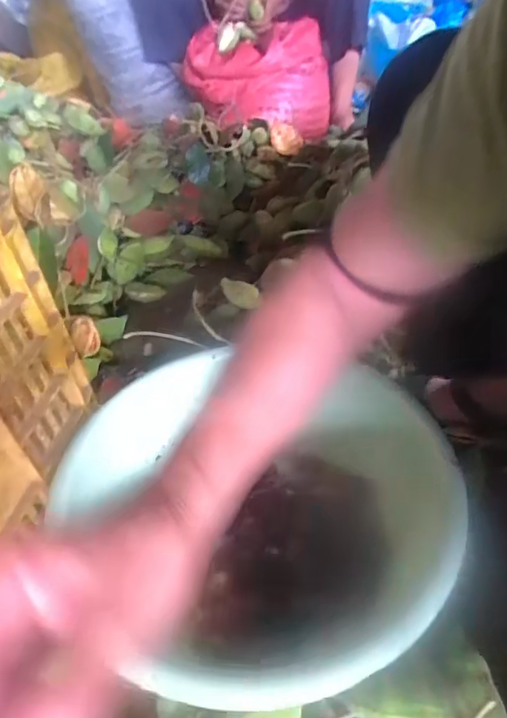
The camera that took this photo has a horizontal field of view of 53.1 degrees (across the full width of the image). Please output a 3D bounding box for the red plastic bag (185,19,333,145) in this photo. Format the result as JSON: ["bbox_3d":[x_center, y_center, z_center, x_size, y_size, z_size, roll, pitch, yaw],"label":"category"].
[{"bbox_3d":[0.008,-0.777,1.432,0.410,0.260,0.256,2,39,9],"label":"red plastic bag"}]

